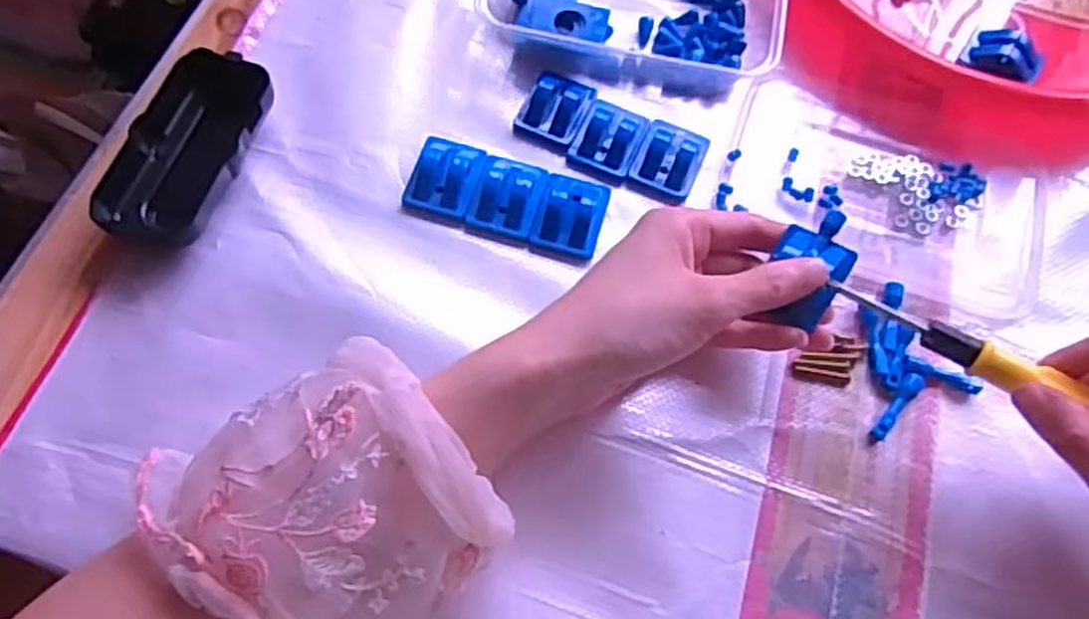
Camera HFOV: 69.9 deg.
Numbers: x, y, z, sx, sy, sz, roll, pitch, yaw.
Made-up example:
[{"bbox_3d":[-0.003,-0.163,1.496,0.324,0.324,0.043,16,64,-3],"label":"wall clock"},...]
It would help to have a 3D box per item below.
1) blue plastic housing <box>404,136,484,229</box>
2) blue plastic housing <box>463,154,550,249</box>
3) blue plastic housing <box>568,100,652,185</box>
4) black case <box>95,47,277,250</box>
[{"bbox_3d":[-0.051,-0.068,0.403,0.035,0.011,0.045,14,65,3],"label":"blue plastic housing"},{"bbox_3d":[-0.019,-0.058,0.399,0.034,0.011,0.046,15,65,3],"label":"blue plastic housing"},{"bbox_3d":[0.034,-0.090,0.419,0.034,0.011,0.039,24,66,7],"label":"blue plastic housing"},{"bbox_3d":[-0.177,-0.081,0.394,0.054,0.026,0.104,14,65,3],"label":"black case"}]

